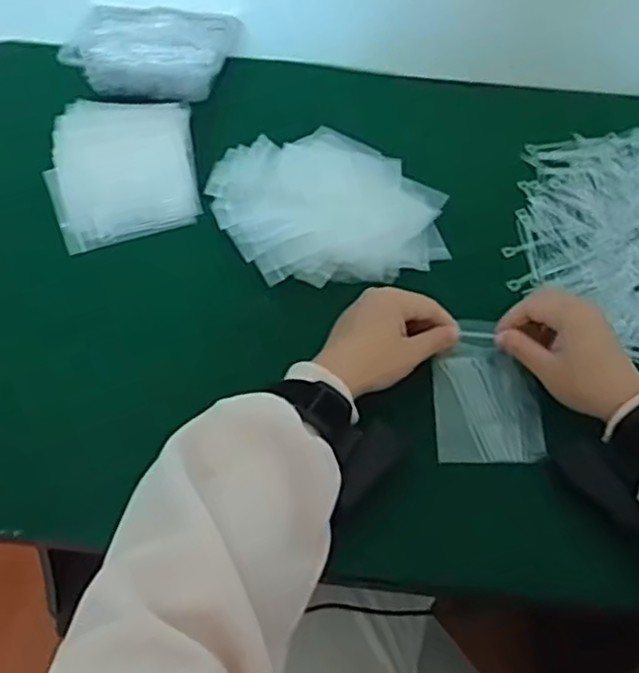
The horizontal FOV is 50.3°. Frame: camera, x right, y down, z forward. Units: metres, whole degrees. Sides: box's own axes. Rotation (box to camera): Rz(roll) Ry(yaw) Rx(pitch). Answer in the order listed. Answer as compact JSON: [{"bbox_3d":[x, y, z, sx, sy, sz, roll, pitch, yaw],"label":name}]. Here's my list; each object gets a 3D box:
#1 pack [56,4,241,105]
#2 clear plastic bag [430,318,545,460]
[{"bbox_3d":[-0.190,-0.327,0.786,0.178,0.051,0.110,5,52,2],"label":"pack"},{"bbox_3d":[0.128,0.042,0.528,0.077,0.015,0.111,-5,71,14],"label":"clear plastic bag"}]

